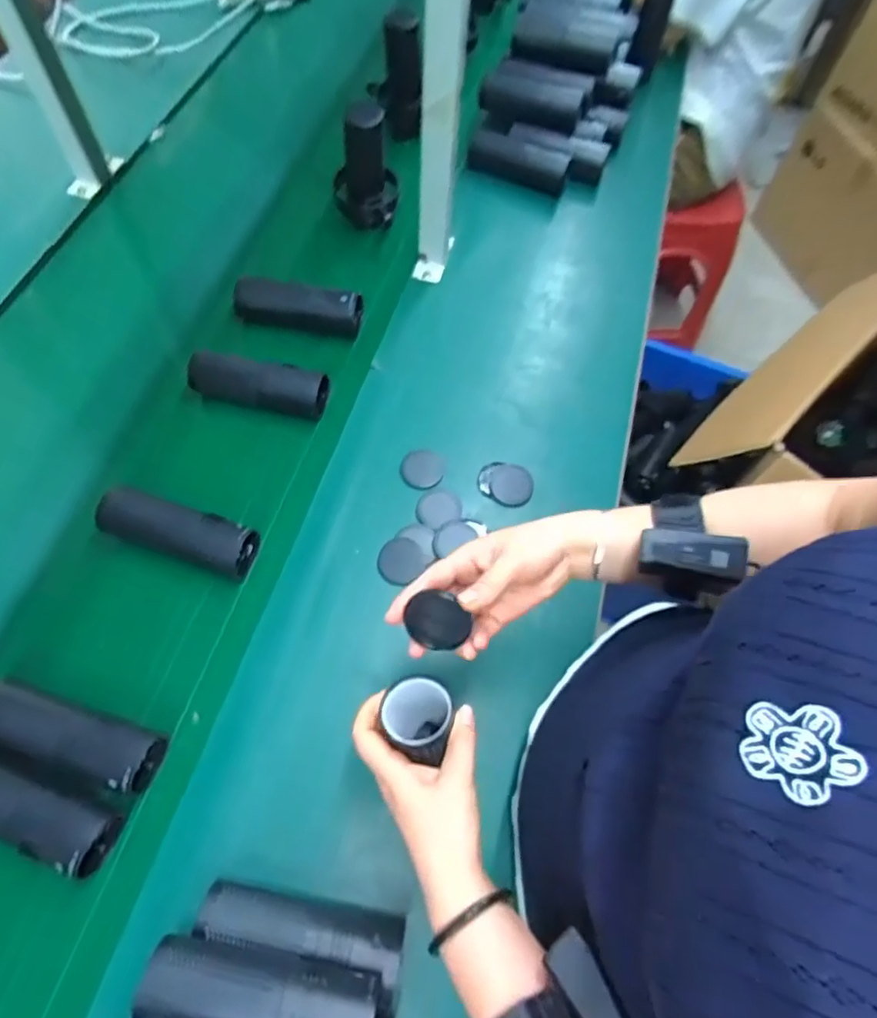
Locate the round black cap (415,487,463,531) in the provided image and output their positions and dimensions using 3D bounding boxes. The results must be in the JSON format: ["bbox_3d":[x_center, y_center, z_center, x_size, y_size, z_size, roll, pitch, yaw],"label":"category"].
[{"bbox_3d":[0.000,-0.001,0.679,0.051,0.006,0.046,-24,67,-15],"label":"round black cap"}]

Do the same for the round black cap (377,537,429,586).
[{"bbox_3d":[-0.042,0.055,0.649,0.053,0.005,0.047,-39,72,-21],"label":"round black cap"}]

